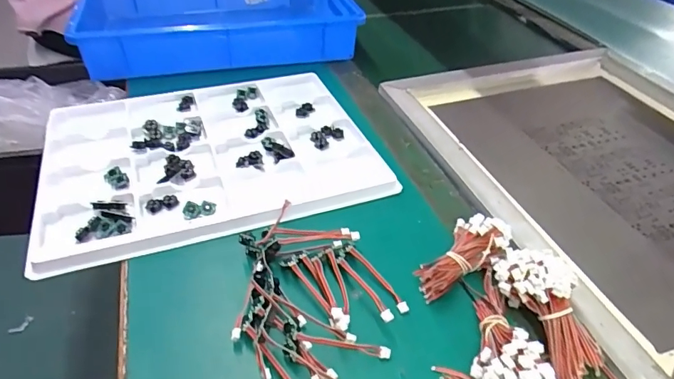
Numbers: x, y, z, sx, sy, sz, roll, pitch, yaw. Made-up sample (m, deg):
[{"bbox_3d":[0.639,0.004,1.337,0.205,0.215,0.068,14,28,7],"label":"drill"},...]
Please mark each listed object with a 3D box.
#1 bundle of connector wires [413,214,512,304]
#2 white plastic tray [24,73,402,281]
[{"bbox_3d":[0.109,0.056,0.416,0.100,0.022,0.043,-38,51,-14],"label":"bundle of connector wires"},{"bbox_3d":[-0.149,-0.053,0.554,0.353,0.019,0.290,-13,42,-17],"label":"white plastic tray"}]

